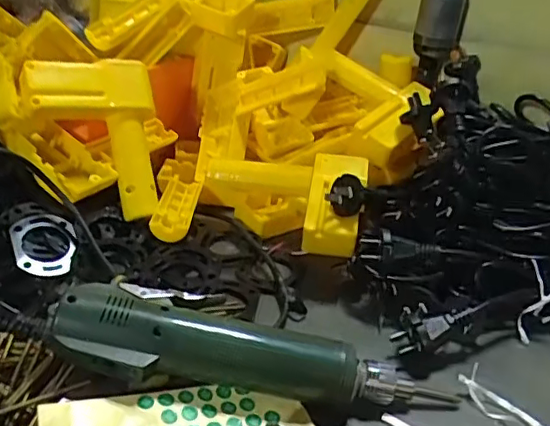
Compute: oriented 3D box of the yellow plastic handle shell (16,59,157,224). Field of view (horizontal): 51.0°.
[{"bbox_3d":[-0.161,-0.066,0.502,0.107,0.136,0.042,-2,-6,-33],"label":"yellow plastic handle shell"}]

